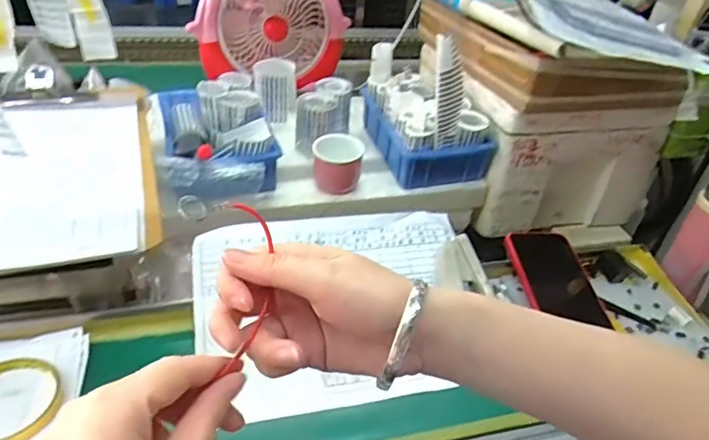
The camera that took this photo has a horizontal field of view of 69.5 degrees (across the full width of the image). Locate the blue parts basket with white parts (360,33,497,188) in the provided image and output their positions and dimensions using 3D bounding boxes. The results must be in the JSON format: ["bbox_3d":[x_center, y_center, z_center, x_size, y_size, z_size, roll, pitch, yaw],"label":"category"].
[{"bbox_3d":[0.100,-0.168,0.685,0.118,0.181,0.180,-8,40,-19],"label":"blue parts basket with white parts"}]

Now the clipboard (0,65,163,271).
[{"bbox_3d":[-0.324,-0.056,0.509,0.225,0.038,0.293,-8,40,-19],"label":"clipboard"}]

